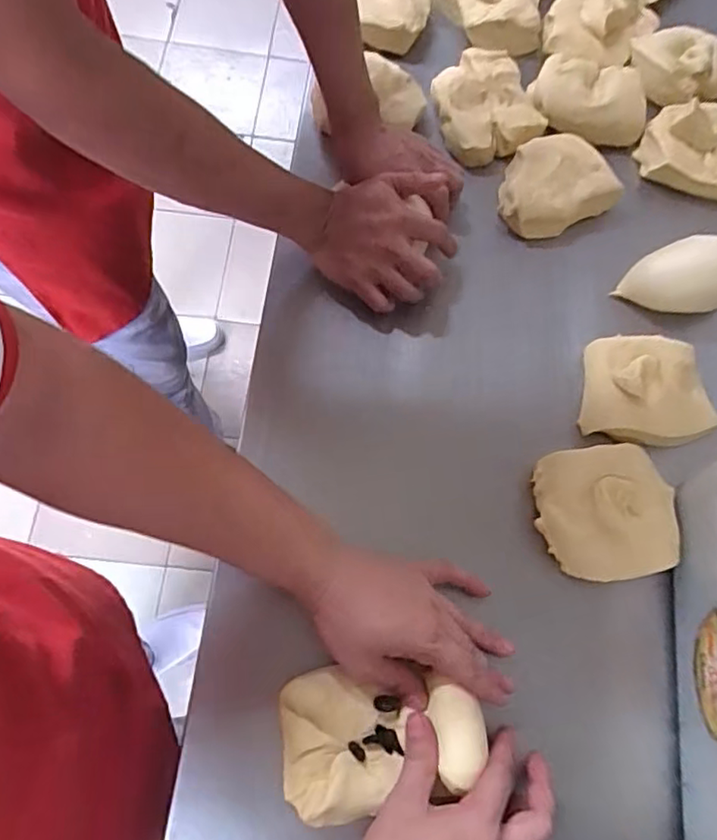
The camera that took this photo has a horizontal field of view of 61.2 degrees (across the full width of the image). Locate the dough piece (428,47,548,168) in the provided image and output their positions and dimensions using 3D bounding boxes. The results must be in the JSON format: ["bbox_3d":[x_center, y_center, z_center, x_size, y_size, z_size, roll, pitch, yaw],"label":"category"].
[{"bbox_3d":[0.134,-0.338,0.652,0.103,0.037,0.125,-20,72,-9],"label":"dough piece"}]

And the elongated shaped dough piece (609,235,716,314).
[{"bbox_3d":[0.319,-0.143,0.589,0.123,0.050,0.062,1,71,-2],"label":"elongated shaped dough piece"}]

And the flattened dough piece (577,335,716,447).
[{"bbox_3d":[0.268,-0.026,0.554,0.124,0.039,0.097,9,70,1],"label":"flattened dough piece"}]

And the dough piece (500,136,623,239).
[{"bbox_3d":[0.199,-0.243,0.621,0.120,0.038,0.094,-23,73,-10],"label":"dough piece"}]

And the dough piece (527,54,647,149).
[{"bbox_3d":[0.250,-0.349,0.658,0.124,0.042,0.078,12,71,2],"label":"dough piece"}]

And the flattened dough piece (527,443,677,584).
[{"bbox_3d":[0.212,0.075,0.504,0.115,0.029,0.108,-8,71,-5],"label":"flattened dough piece"}]

